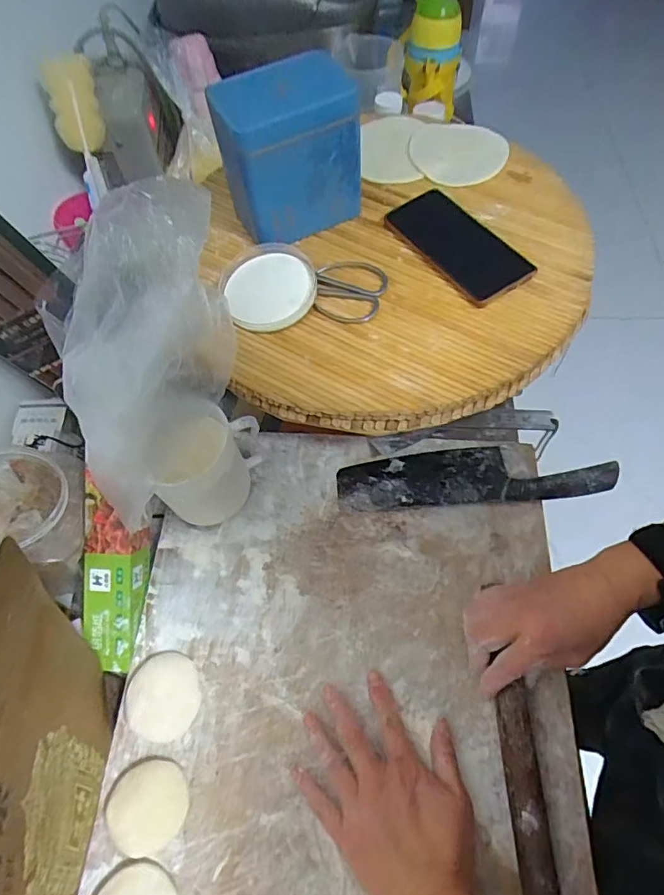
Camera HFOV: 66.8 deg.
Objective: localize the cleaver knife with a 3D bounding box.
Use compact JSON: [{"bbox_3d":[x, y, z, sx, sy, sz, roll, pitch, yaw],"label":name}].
[{"bbox_3d":[0.146,0.027,0.528,0.277,0.019,0.064,-3,61,2],"label":"cleaver knife"}]

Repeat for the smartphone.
[{"bbox_3d":[0.135,-0.218,0.533,0.087,0.014,0.164,-34,65,-14],"label":"smartphone"}]

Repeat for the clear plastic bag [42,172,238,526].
[{"bbox_3d":[-0.150,-0.068,0.421,0.082,0.232,0.213,23,65,15],"label":"clear plastic bag"}]

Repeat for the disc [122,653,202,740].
[{"bbox_3d":[-0.149,0.218,0.444,0.064,0.015,0.066,-2,61,3],"label":"disc"}]

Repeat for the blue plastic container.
[{"bbox_3d":[-0.041,-0.300,0.521,0.135,0.135,0.085,-25,63,-10],"label":"blue plastic container"}]

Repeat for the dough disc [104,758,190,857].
[{"bbox_3d":[-0.152,0.295,0.413,0.065,0.014,0.060,-2,61,3],"label":"dough disc"}]

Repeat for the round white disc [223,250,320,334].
[{"bbox_3d":[-0.062,-0.162,0.512,0.090,0.025,0.093,-2,61,3],"label":"round white disc"}]

